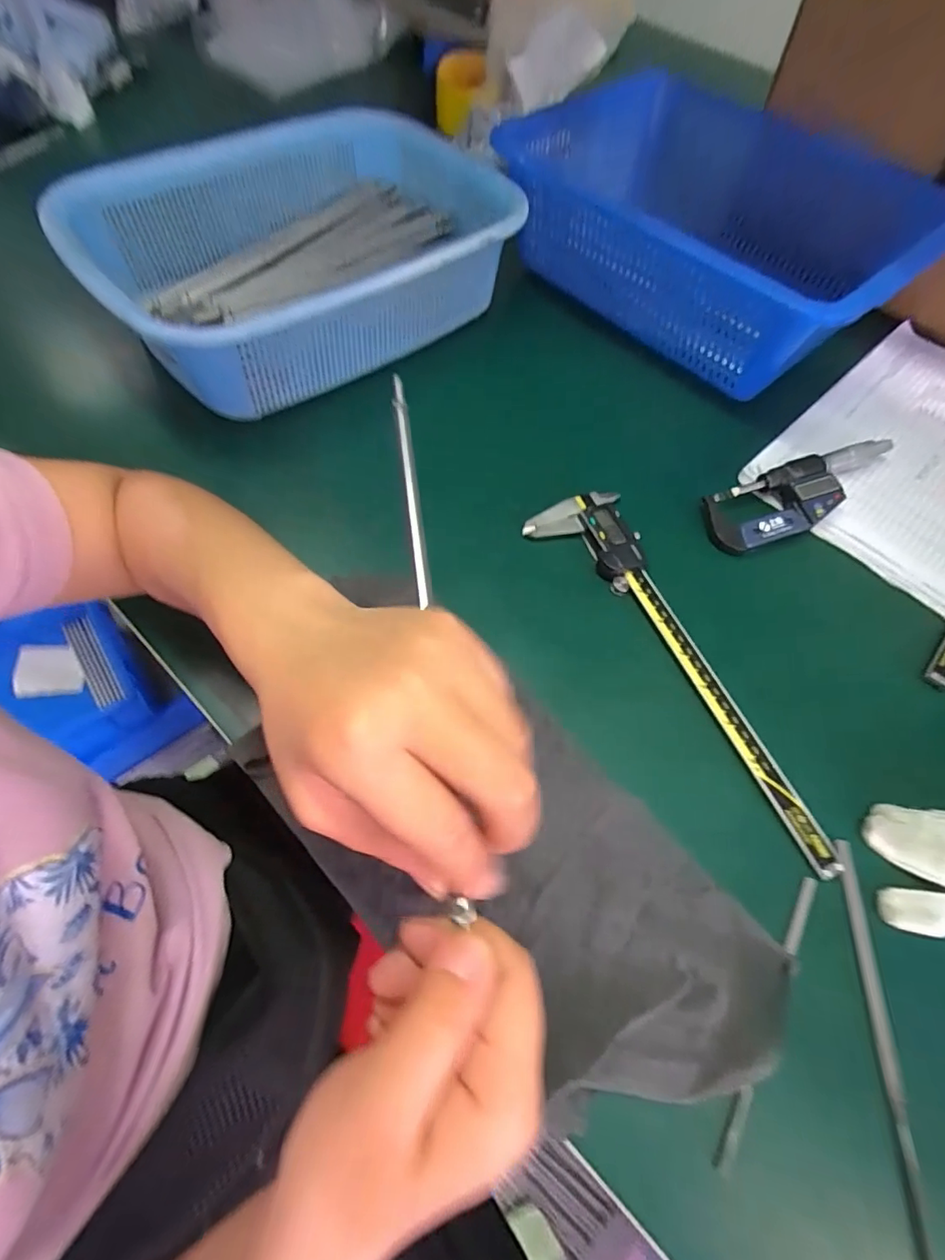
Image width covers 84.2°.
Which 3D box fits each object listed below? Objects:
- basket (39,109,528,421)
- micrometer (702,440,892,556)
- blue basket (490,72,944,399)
[{"bbox_3d":[-0.126,-0.308,0.438,0.326,0.094,0.212,-38,71,-21],"label":"basket"},{"bbox_3d":[0.260,-0.108,0.406,0.174,0.017,0.054,-23,66,-13],"label":"micrometer"},{"bbox_3d":[0.220,-0.373,0.496,0.354,0.115,0.277,41,69,17],"label":"blue basket"}]

